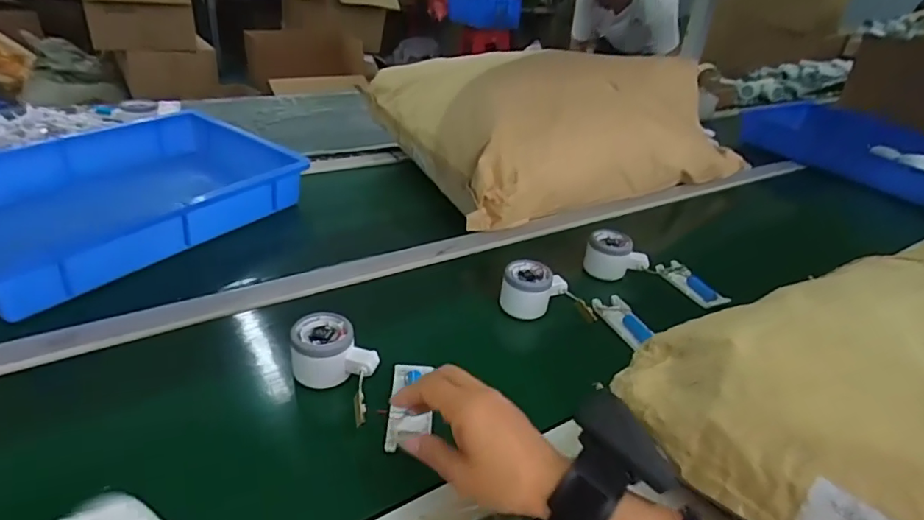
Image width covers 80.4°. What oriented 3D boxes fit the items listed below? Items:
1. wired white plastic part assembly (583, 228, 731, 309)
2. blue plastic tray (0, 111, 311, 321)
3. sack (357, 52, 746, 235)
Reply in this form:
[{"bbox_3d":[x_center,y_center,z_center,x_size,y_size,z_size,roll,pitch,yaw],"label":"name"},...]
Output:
[{"bbox_3d":[0.260,0.019,0.751,0.183,0.063,0.075,21,33,4],"label":"wired white plastic part assembly"},{"bbox_3d":[-0.464,-0.092,0.746,0.278,0.078,0.428,24,35,25],"label":"blue plastic tray"},{"bbox_3d":[0.197,-0.264,1.012,0.617,0.204,0.405,-10,36,-26],"label":"sack"}]

